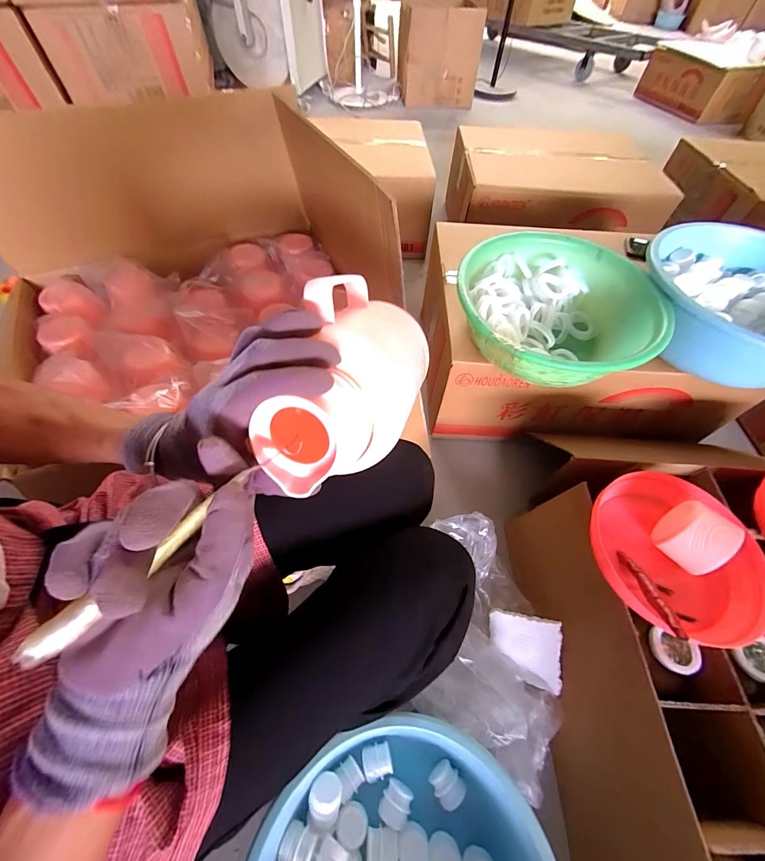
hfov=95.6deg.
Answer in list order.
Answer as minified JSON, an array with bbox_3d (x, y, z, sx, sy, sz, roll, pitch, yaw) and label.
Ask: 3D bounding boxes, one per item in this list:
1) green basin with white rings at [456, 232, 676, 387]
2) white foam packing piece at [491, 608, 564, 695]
[{"bbox_3d":[0.322,-0.209,0.658,0.358,0.139,0.351,1,57,-1],"label":"green basin with white rings"},{"bbox_3d":[0.241,0.372,0.592,0.112,0.011,0.112,1,91,31],"label":"white foam packing piece"}]

